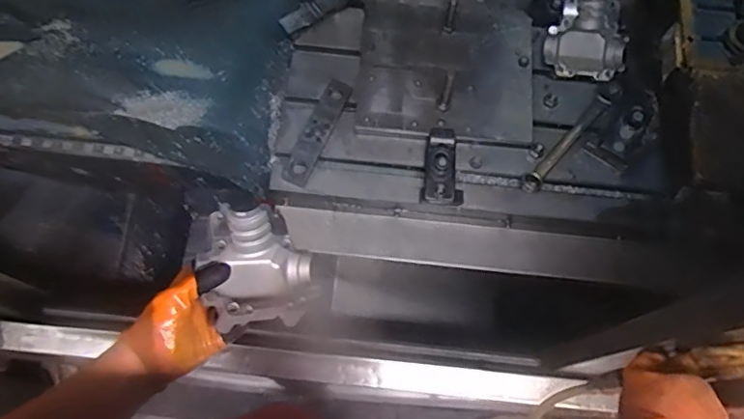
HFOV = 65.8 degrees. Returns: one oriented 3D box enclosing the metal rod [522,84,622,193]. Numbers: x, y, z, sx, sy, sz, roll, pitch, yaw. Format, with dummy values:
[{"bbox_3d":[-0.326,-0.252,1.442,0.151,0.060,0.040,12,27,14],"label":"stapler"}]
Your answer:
[{"bbox_3d":[0.346,-0.128,0.981,0.029,0.024,0.264,42,75,12],"label":"metal rod"}]

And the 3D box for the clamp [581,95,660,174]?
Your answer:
[{"bbox_3d":[0.428,-0.132,0.962,0.084,0.061,0.123,43,75,13],"label":"clamp"}]

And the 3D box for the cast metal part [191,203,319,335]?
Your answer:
[{"bbox_3d":[-0.139,0.065,0.676,0.116,0.082,0.150,-23,72,-9],"label":"cast metal part"}]

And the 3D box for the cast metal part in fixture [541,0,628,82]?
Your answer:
[{"bbox_3d":[0.377,-0.305,1.005,0.136,0.067,0.139,10,70,2],"label":"cast metal part in fixture"}]

